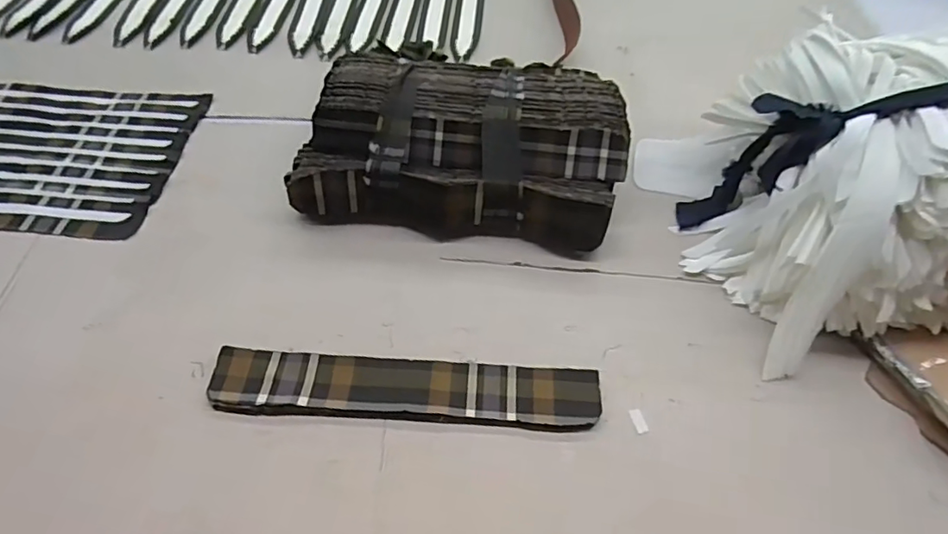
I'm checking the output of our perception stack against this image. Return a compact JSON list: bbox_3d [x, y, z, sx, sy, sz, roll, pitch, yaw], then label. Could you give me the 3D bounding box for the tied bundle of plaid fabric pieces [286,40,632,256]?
[{"bbox_3d":[-0.004,-0.119,0.509,0.261,0.073,0.184,8,51,3],"label":"tied bundle of plaid fabric pieces"}]

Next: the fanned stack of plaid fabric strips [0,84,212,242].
[{"bbox_3d":[-0.405,-0.106,0.519,0.262,0.010,0.191,5,51,3],"label":"fanned stack of plaid fabric strips"}]

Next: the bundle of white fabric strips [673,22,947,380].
[{"bbox_3d":[0.362,-0.069,0.426,0.364,0.168,0.261,3,51,-1],"label":"bundle of white fabric strips"}]

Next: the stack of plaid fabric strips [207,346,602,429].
[{"bbox_3d":[-0.046,0.082,0.386,0.258,0.006,0.043,4,51,0],"label":"stack of plaid fabric strips"}]

